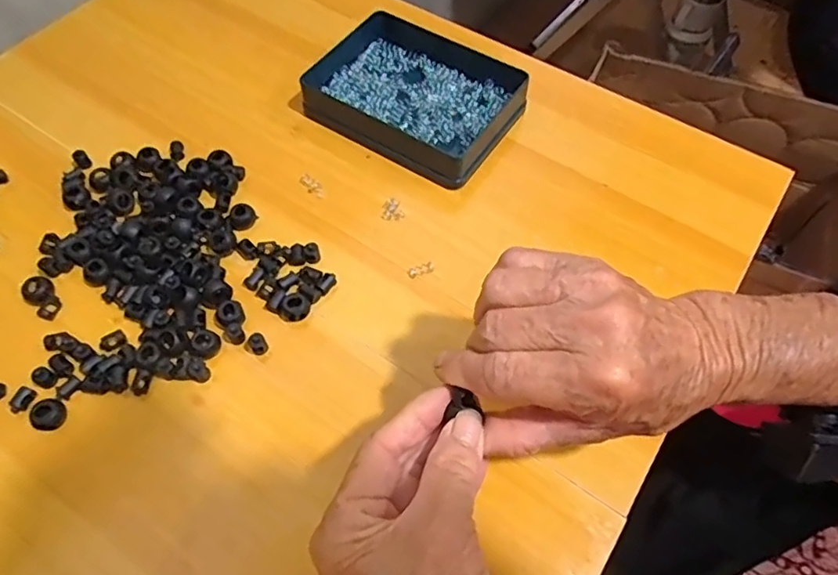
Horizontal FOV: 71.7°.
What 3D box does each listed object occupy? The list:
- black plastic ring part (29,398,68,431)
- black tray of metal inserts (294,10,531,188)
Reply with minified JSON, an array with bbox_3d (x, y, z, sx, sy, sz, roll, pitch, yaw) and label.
[{"bbox_3d":[-0.210,0.073,0.330,0.014,0.013,0.017,23,62,13],"label":"black plastic ring part"},{"bbox_3d":[-0.008,-0.153,0.455,0.159,0.029,0.112,31,64,16],"label":"black tray of metal inserts"}]

